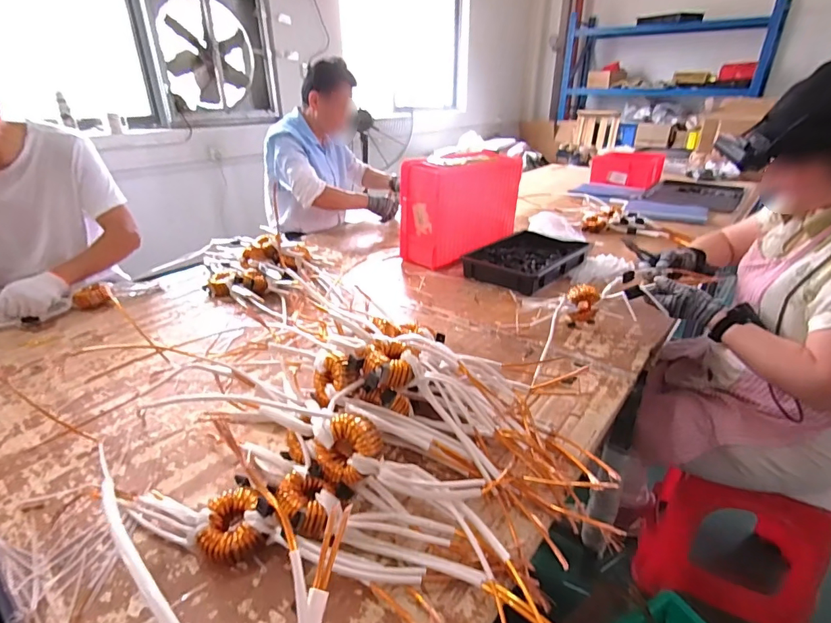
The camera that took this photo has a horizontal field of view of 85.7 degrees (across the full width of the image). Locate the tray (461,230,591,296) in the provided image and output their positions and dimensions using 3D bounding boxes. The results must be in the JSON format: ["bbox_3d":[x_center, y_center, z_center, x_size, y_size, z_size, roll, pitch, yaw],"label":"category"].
[{"bbox_3d":[0.327,-0.155,1.320,0.248,0.050,0.369,22,34,37],"label":"tray"}]

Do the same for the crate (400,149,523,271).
[{"bbox_3d":[0.140,-0.314,1.352,0.358,0.280,0.155,-22,34,-37],"label":"crate"}]

